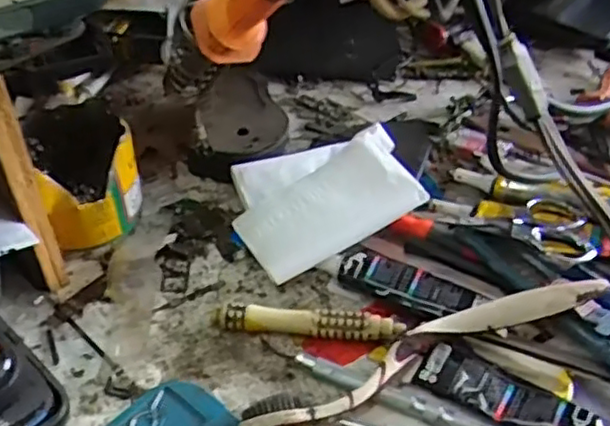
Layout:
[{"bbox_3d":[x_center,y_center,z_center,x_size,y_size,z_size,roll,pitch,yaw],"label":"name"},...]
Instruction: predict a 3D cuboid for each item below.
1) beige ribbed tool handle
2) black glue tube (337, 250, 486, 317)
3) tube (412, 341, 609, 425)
[{"bbox_3d":[0.001,0.055,0.334,0.090,0.014,0.010,3,43,4],"label":"beige ribbed tool handle"},{"bbox_3d":[0.052,0.035,0.345,0.071,0.007,0.027,14,45,14],"label":"black glue tube"},{"bbox_3d":[0.097,0.085,0.298,0.098,0.015,0.023,24,48,23],"label":"tube"}]

